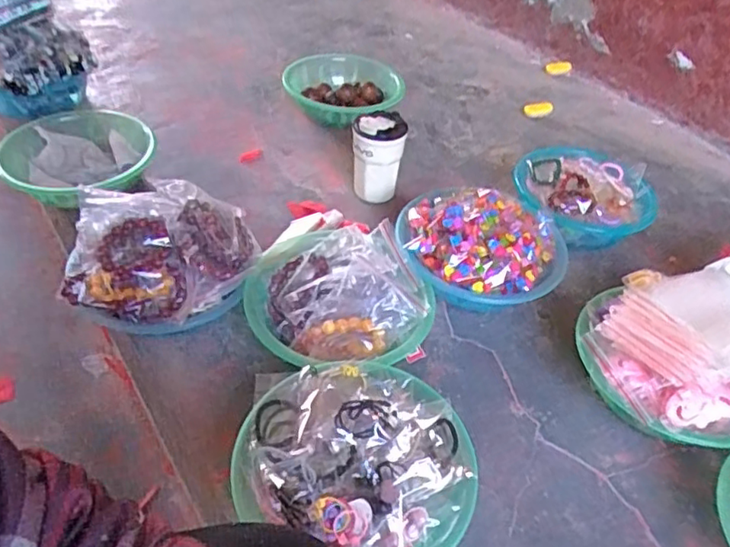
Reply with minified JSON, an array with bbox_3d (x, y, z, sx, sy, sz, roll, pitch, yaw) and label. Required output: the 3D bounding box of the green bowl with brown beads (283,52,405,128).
[{"bbox_3d":[-0.042,-0.362,1.218,0.223,0.087,0.218,-10,46,-15],"label":"green bowl with brown beads"}]

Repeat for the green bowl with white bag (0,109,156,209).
[{"bbox_3d":[-0.478,-0.197,1.001,0.227,0.085,0.225,33,50,25],"label":"green bowl with white bag"}]

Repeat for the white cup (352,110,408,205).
[{"bbox_3d":[0.021,-0.181,0.995,0.083,0.150,0.091,3,45,-3],"label":"white cup"}]

